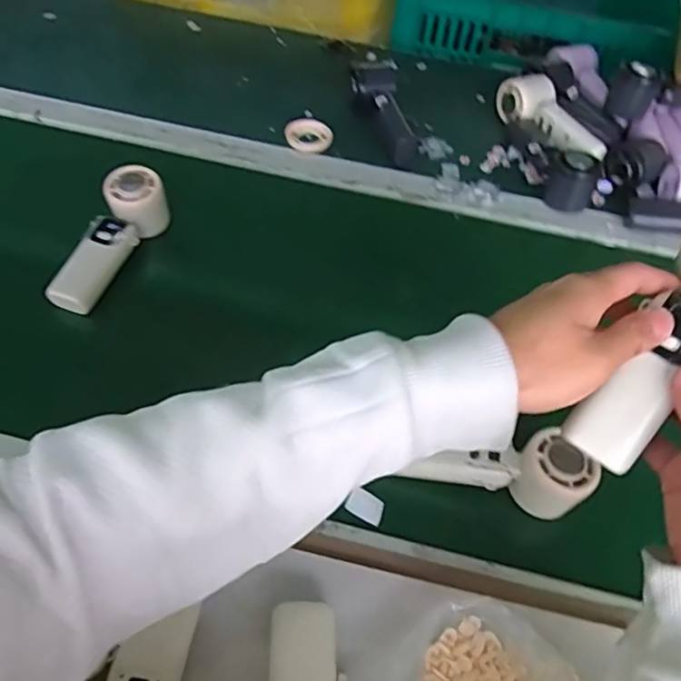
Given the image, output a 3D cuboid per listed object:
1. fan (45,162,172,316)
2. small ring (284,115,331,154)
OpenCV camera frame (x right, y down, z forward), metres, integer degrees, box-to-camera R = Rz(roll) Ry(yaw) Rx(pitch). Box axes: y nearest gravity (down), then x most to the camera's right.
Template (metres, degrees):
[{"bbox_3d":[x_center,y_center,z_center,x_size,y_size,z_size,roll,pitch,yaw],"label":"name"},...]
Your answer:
[{"bbox_3d":[-0.234,-0.100,0.607,0.054,0.067,0.161,19,55,10],"label":"fan"},{"bbox_3d":[-0.042,-0.268,0.782,0.057,0.019,0.055,2,53,-3],"label":"small ring"}]

